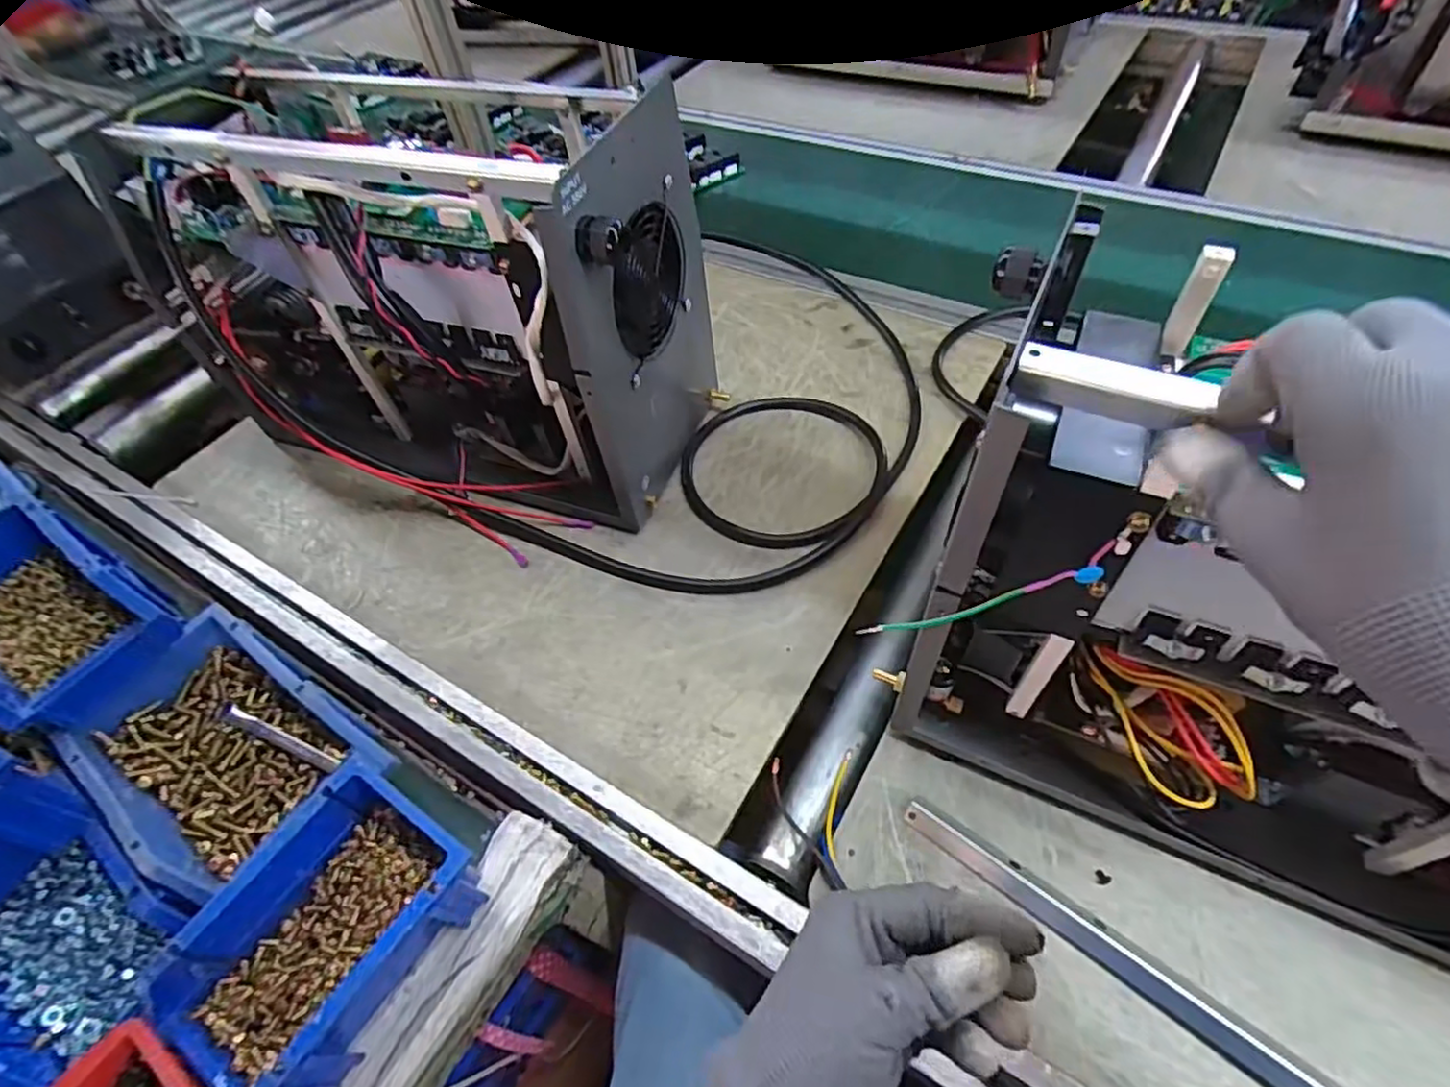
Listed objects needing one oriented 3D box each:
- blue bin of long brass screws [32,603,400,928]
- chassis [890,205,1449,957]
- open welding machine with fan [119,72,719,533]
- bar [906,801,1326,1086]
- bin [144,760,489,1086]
[{"bbox_3d":[-0.326,0.134,0.452,0.187,0.058,0.132,33,63,25],"label":"blue bin of long brass screws"},{"bbox_3d":[0.343,0.053,0.352,0.432,0.299,0.181,22,59,20],"label":"chassis"},{"bbox_3d":[-0.251,-0.199,0.601,0.429,0.295,0.202,10,55,12],"label":"open welding machine with fan"},{"bbox_3d":[0.284,0.271,0.374,0.406,0.021,0.018,32,63,25],"label":"bar"},{"bbox_3d":[-0.224,0.222,0.389,0.103,0.070,0.156,27,61,23],"label":"bin"}]

